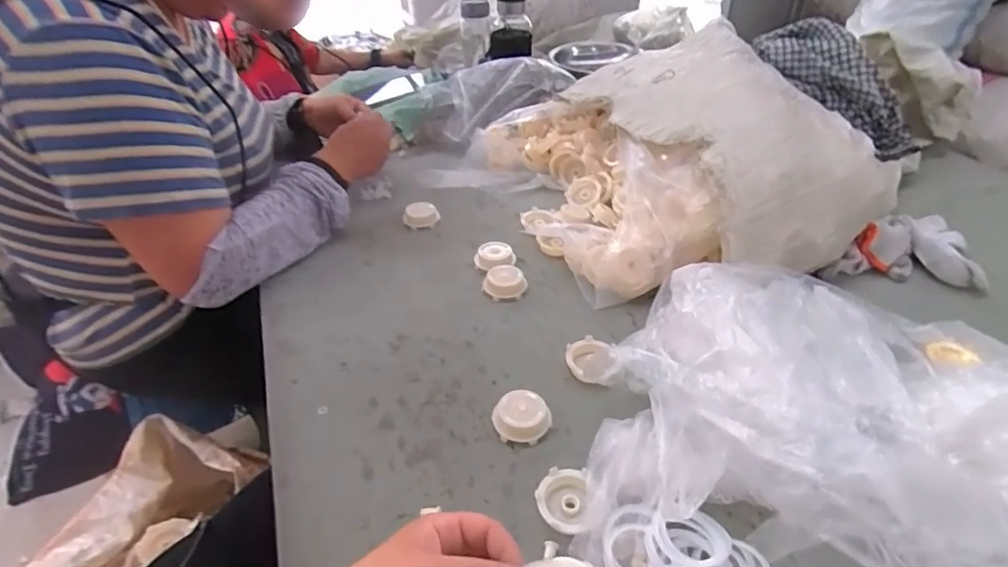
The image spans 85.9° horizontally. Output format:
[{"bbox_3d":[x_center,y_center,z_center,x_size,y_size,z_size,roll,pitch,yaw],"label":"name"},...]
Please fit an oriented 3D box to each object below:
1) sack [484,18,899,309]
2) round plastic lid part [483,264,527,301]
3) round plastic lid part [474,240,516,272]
[{"bbox_3d":[0.230,-0.195,0.794,0.421,0.179,0.507,-11,38,-14],"label":"sack"},{"bbox_3d":[0.001,-0.002,0.679,0.052,0.018,0.051,0,37,0],"label":"round plastic lid part"},{"bbox_3d":[-0.013,-0.036,0.720,0.054,0.019,0.045,-23,43,-27],"label":"round plastic lid part"}]

